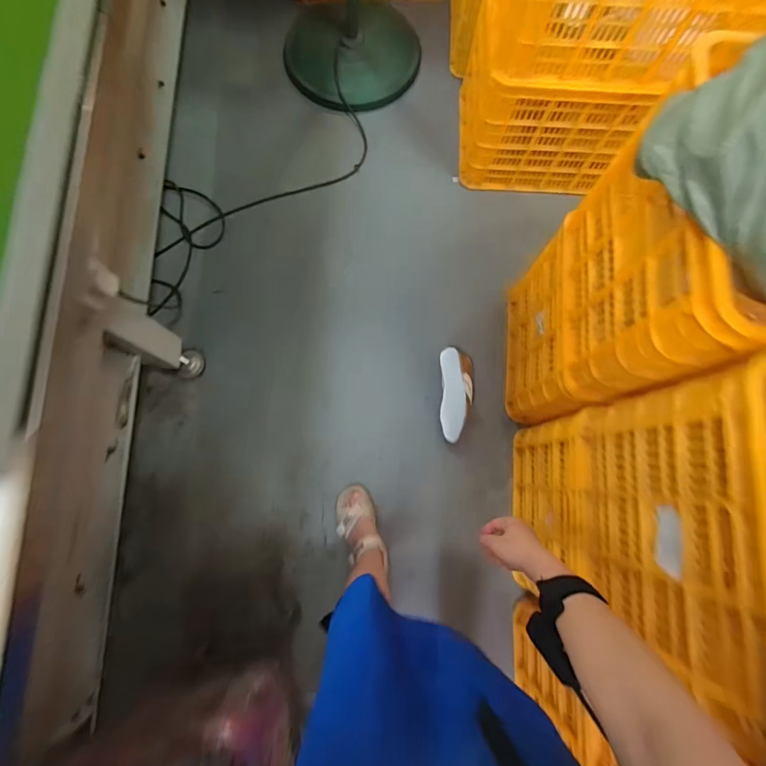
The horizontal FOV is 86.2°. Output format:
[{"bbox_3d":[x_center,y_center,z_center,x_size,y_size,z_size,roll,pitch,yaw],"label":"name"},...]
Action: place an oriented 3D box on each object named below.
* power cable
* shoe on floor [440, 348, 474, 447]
[{"bbox_3d":[-0.411,-0.629,1.284,1.007,0.056,0.342,-41,82,-8],"label":"power cable"},{"bbox_3d":[0.205,0.031,1.114,0.092,0.077,0.247,2,79,0],"label":"shoe on floor"}]

